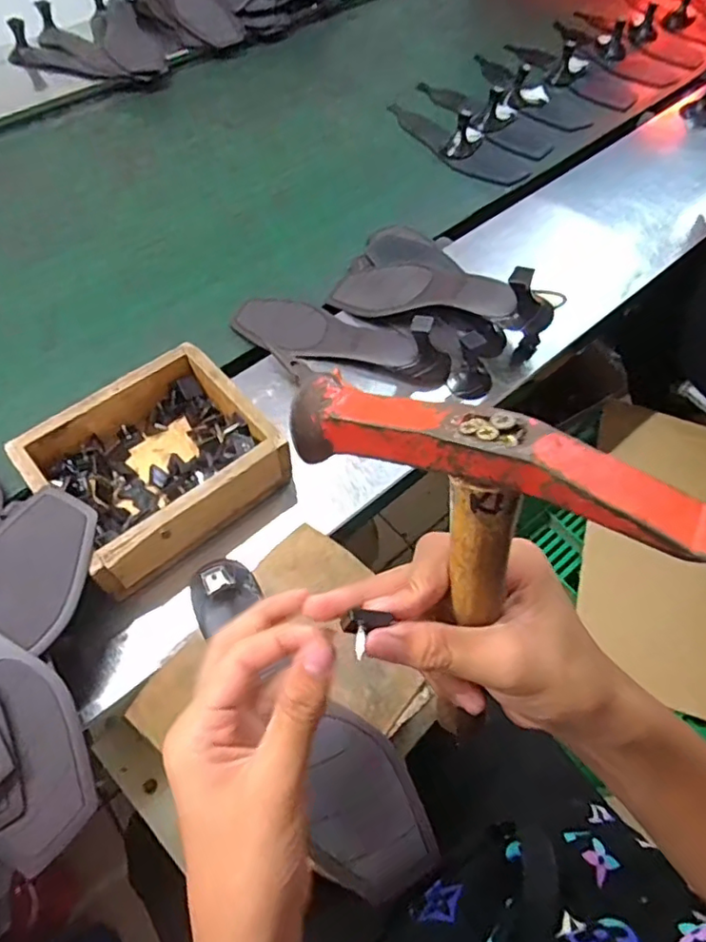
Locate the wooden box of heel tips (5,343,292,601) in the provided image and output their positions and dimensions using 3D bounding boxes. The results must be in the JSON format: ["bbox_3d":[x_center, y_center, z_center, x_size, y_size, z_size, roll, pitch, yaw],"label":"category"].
[{"bbox_3d":[-0.165,-0.010,0.497,0.180,0.058,0.150,-39,67,-21],"label":"wooden box of heel tips"}]

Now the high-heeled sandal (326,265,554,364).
[{"bbox_3d":[0.092,-0.190,0.622,0.242,0.109,0.103,16,60,26],"label":"high-heeled sandal"}]

